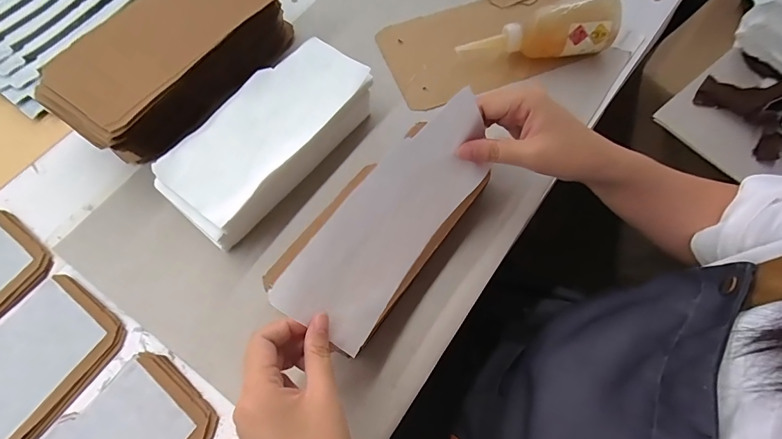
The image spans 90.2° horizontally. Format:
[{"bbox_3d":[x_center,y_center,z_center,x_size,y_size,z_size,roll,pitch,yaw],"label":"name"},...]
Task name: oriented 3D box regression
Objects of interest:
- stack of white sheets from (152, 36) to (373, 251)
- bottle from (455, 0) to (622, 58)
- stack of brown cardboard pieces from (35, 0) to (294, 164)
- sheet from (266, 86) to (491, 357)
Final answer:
[{"bbox_3d":[-0.117,-0.081,0.392,0.110,0.068,0.224,36,73,12],"label":"stack of white sheets"},{"bbox_3d":[0.168,-0.216,0.448,0.172,0.050,0.049,-8,70,11],"label":"bottle"},{"bbox_3d":[-0.216,-0.167,0.410,0.125,0.091,0.241,31,72,11],"label":"stack of brown cardboard pieces"},{"bbox_3d":[0.005,-0.002,0.308,0.085,0.019,0.210,45,75,-30],"label":"sheet"}]

